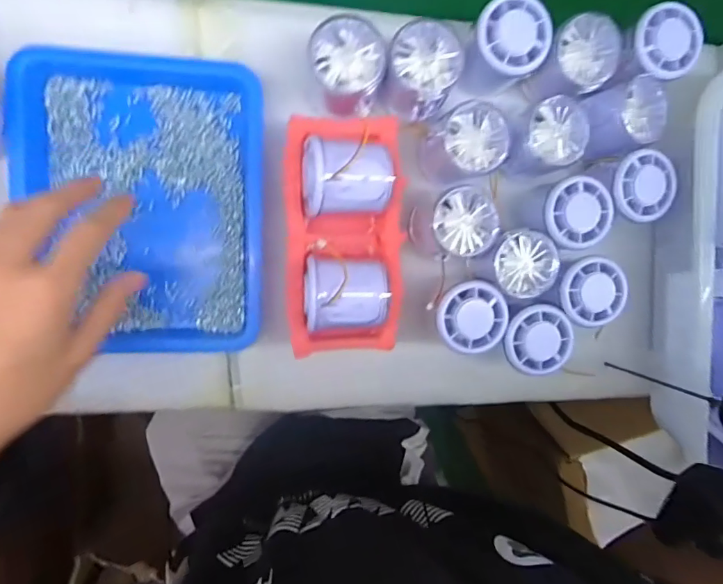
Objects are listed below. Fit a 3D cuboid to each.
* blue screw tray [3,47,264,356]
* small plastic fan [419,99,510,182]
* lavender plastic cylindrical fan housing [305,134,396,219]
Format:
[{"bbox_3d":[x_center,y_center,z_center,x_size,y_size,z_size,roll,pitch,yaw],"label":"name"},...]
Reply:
[{"bbox_3d":[-0.166,-0.069,0.362,0.174,0.027,0.233,0,95,-9],"label":"blue screw tray"},{"bbox_3d":[0.081,-0.119,0.379,0.057,0.054,0.052,-22,98,-6],"label":"small plastic fan"},{"bbox_3d":[-0.011,-0.084,0.348,0.064,0.063,0.051,-3,95,-8],"label":"lavender plastic cylindrical fan housing"}]

